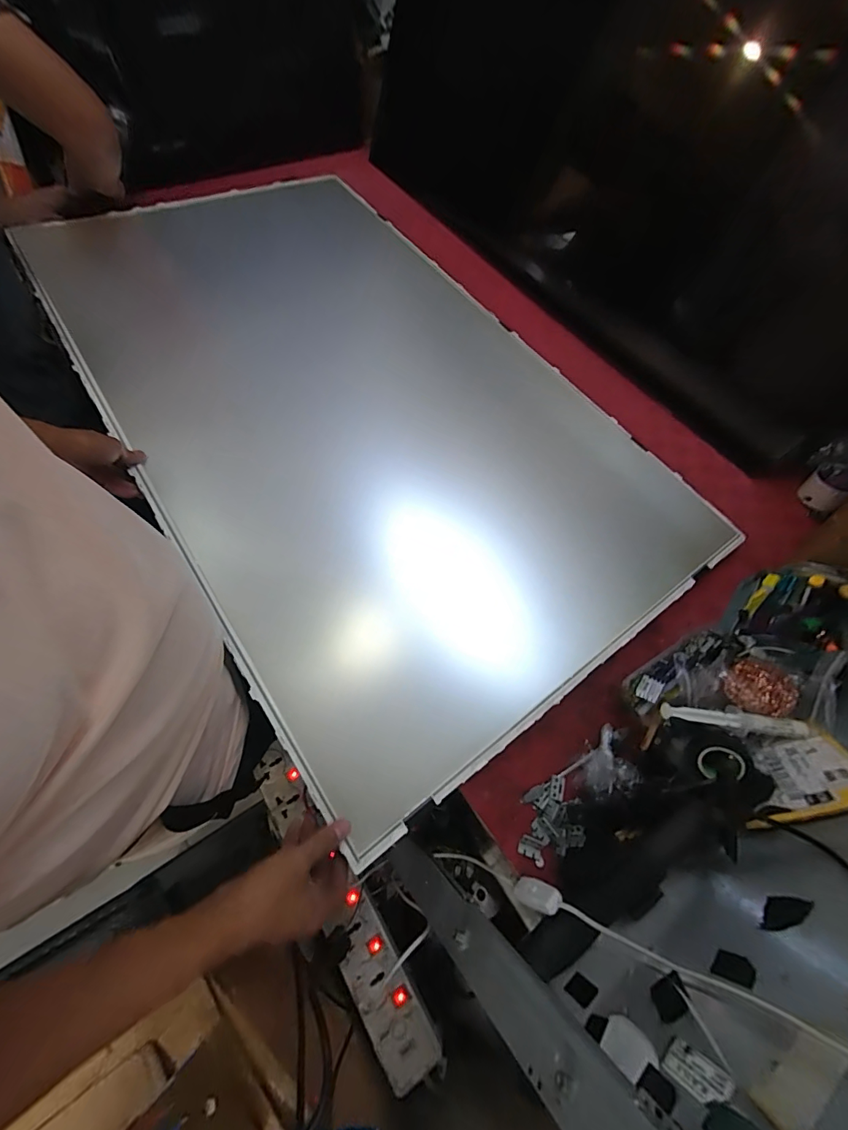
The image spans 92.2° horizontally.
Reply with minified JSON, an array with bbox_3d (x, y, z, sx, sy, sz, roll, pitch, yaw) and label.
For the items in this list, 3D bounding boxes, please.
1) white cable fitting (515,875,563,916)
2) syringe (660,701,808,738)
[{"bbox_3d":[0.112,0.330,0.409,0.014,0.055,0.022,21,61,-30],"label":"white cable fitting"},{"bbox_3d":[0.327,0.165,0.433,0.145,0.016,0.027,6,65,-1],"label":"syringe"}]

